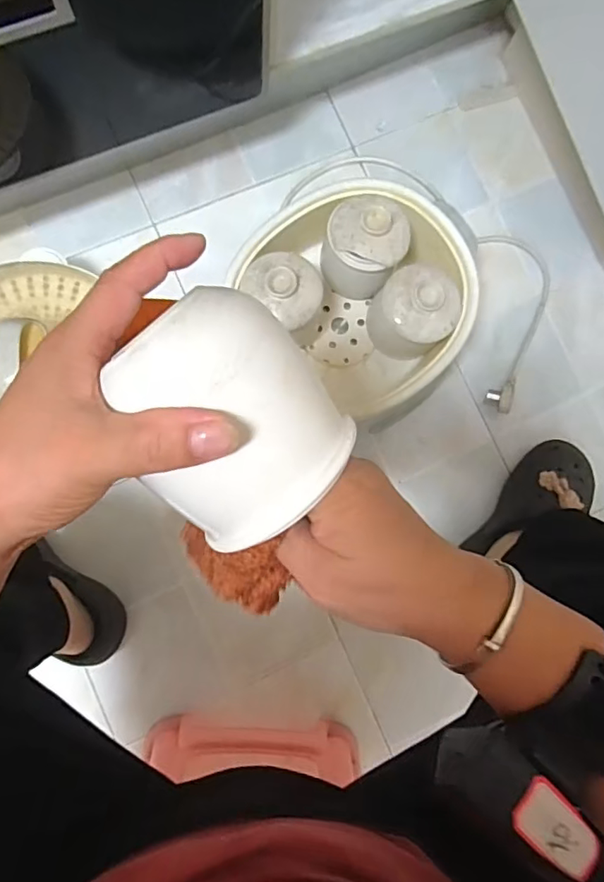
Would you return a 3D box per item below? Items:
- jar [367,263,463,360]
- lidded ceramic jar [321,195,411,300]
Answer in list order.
[{"bbox_3d":[0.125,-0.144,0.621,0.088,0.096,0.097,37,86,2],"label":"jar"},{"bbox_3d":[0.069,-0.224,0.630,0.086,0.102,0.078,11,85,0],"label":"lidded ceramic jar"}]

